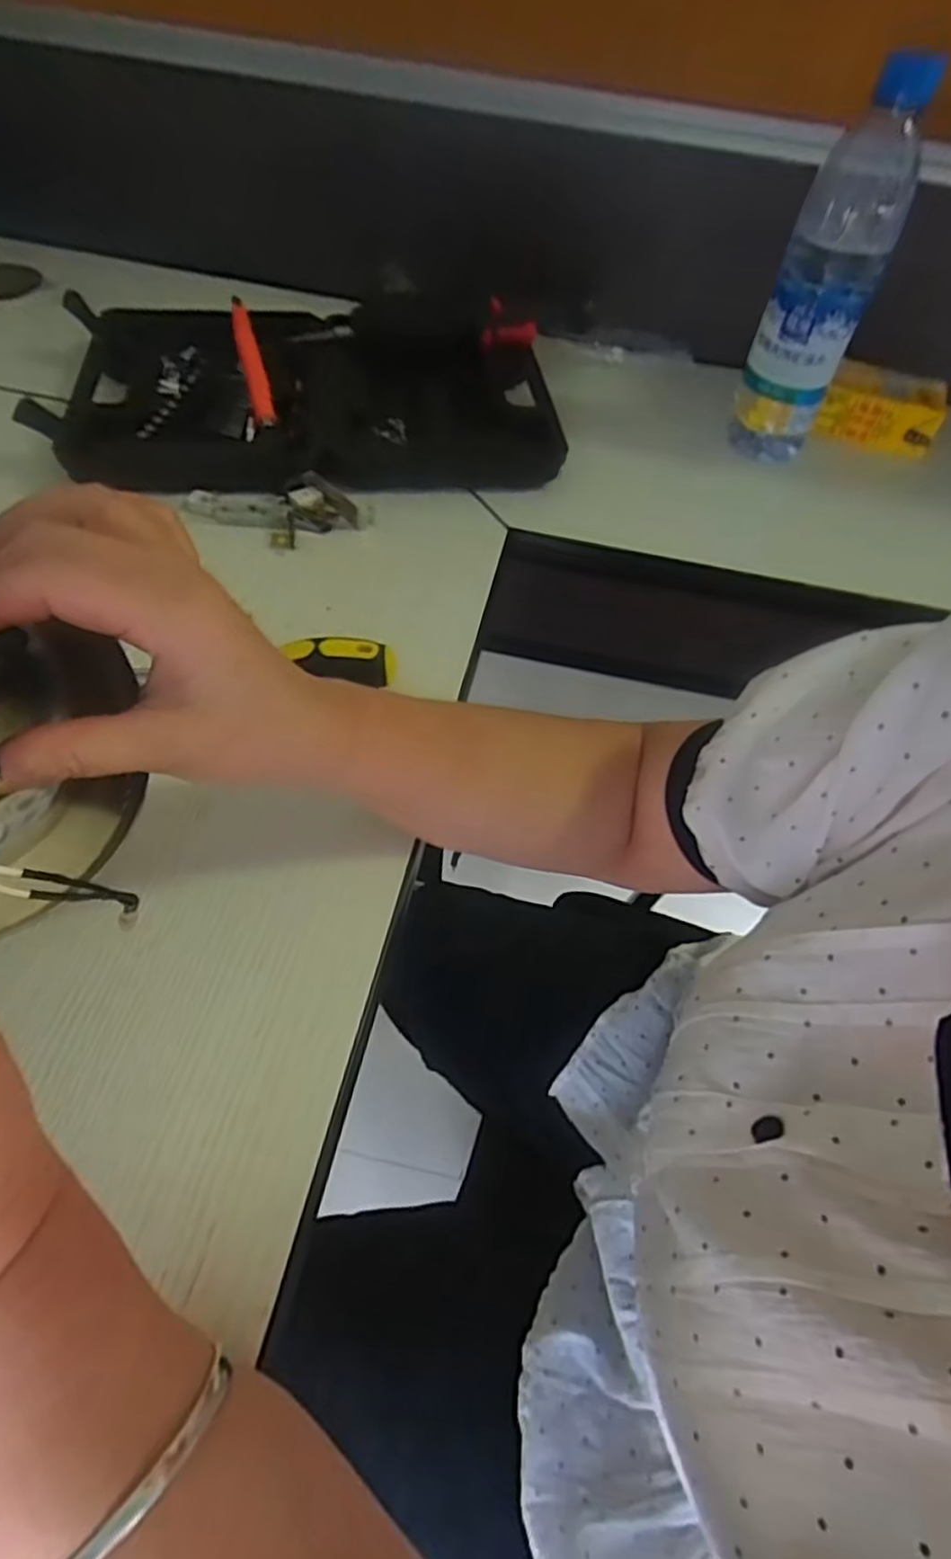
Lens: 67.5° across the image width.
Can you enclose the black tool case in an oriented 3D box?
[{"bbox_3d":[-0.120,-0.289,0.528,0.348,0.047,0.211,-2,55,-7],"label":"black tool case"}]

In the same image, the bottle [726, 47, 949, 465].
[{"bbox_3d":[0.236,-0.331,0.486,0.061,0.228,0.066,23,56,11],"label":"bottle"}]

